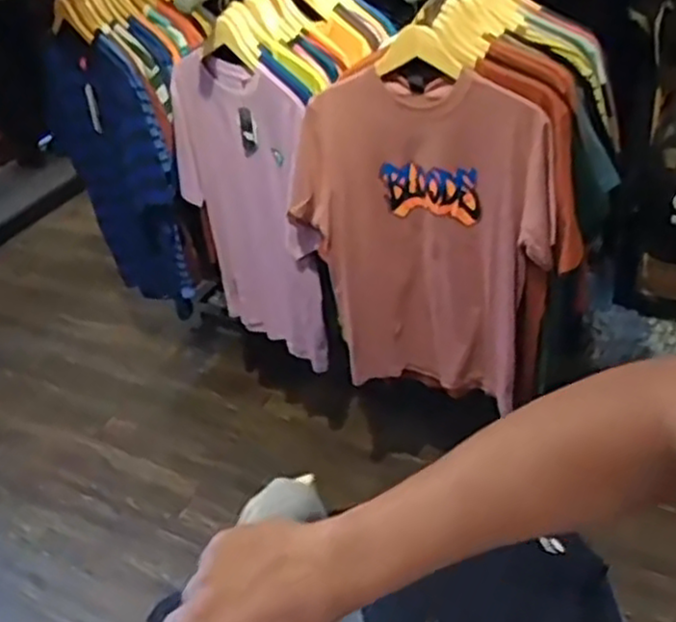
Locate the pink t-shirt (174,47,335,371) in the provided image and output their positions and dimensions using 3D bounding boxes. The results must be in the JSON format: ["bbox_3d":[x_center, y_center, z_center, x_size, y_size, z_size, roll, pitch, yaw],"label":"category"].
[{"bbox_3d":[-0.202,-0.223,1.727,0.080,0.670,0.477,-32,42,-28],"label":"pink t-shirt"}]

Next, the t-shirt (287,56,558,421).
[{"bbox_3d":[0.171,-0.105,1.439,0.513,0.664,0.093,11,41,26],"label":"t-shirt"}]

